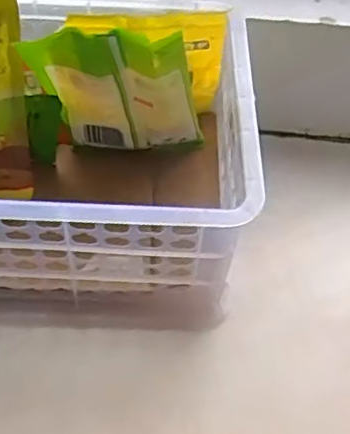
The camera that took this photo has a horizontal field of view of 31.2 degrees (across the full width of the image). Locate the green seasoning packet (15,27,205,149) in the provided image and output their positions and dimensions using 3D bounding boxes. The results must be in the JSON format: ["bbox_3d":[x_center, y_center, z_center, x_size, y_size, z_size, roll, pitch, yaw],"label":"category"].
[{"bbox_3d":[-0.047,-0.099,0.514,0.120,0.171,0.018,5,69,9],"label":"green seasoning packet"}]

